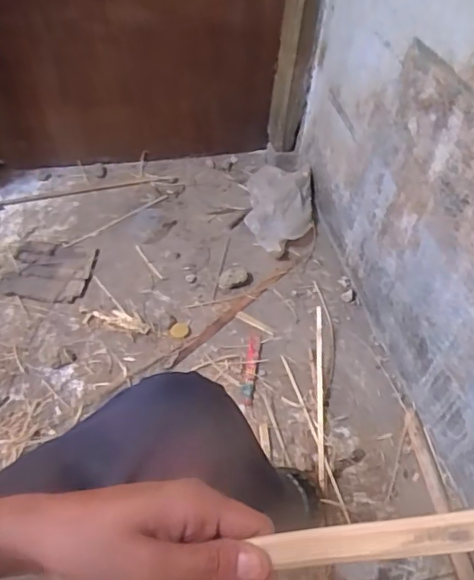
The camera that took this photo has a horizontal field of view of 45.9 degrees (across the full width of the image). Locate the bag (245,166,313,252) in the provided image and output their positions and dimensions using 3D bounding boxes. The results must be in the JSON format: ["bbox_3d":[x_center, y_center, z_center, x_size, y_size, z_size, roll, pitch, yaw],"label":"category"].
[{"bbox_3d":[0.108,-0.215,1.427,0.164,0.076,0.303,5,49,-1],"label":"bag"}]

